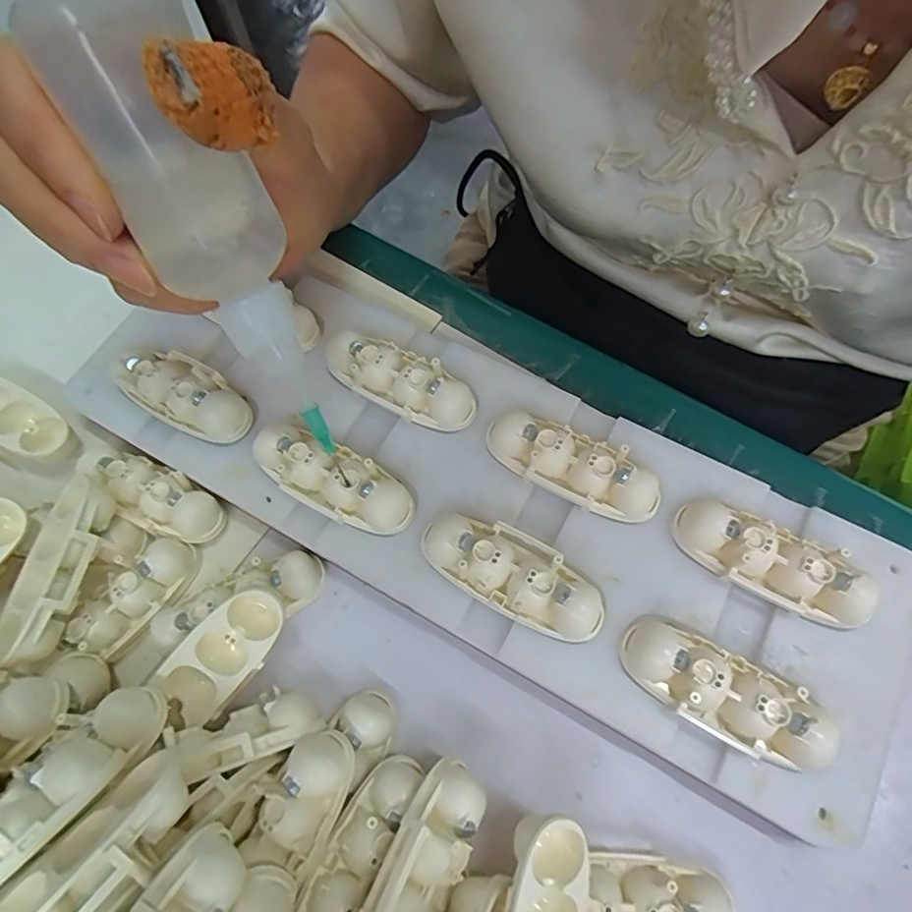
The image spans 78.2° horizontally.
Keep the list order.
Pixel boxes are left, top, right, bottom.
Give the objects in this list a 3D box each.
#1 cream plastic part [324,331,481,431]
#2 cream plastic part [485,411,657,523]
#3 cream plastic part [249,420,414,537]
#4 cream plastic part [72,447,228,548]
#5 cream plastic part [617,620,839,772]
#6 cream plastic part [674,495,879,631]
[{"bbox_3d":[-0.021,-0.031,0.216,0.060,0.019,0.024,25,70,12],"label":"cream plastic part"},{"bbox_3d":[0.041,0.002,0.199,0.062,0.017,0.024,27,71,13],"label":"cream plastic part"},{"bbox_3d":[-0.045,0.008,0.200,0.060,0.016,0.022,29,71,14],"label":"cream plastic part"},{"bbox_3d":[-0.120,0.014,0.218,0.060,0.012,0.023,24,70,12],"label":"cream plastic part"},{"bbox_3d":[0.081,0.071,0.170,0.059,0.016,0.024,28,71,14],"label":"cream plastic part"},{"bbox_3d":[0.103,0.034,0.185,0.060,0.017,0.023,27,71,13],"label":"cream plastic part"}]

